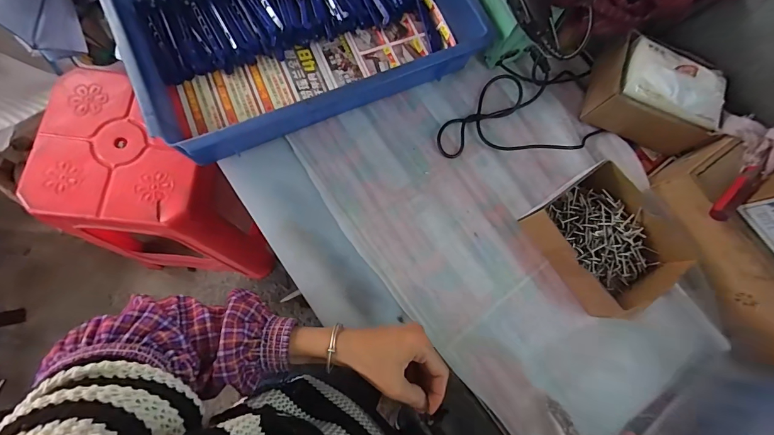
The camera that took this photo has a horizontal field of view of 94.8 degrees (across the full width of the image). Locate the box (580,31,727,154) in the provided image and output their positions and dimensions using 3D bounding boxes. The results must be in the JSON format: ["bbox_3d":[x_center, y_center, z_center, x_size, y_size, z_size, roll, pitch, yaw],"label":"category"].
[{"bbox_3d":[0.358,-0.161,0.479,0.147,0.089,0.117,23,76,-1],"label":"box"}]

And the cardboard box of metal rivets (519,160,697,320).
[{"bbox_3d":[0.274,0.027,0.446,0.133,0.061,0.163,-32,82,-12],"label":"cardboard box of metal rivets"}]

